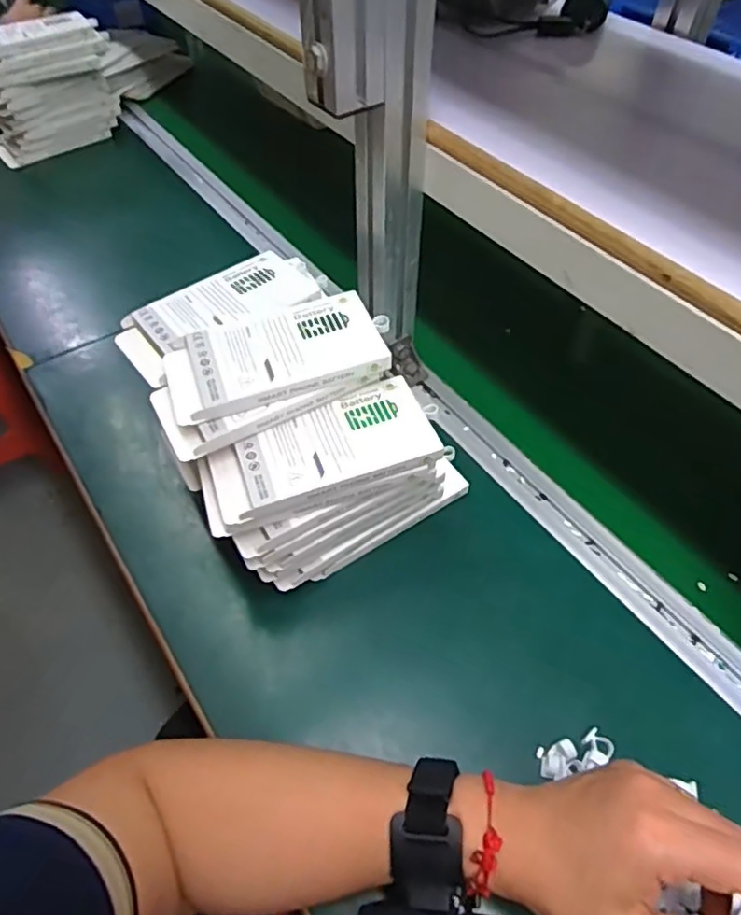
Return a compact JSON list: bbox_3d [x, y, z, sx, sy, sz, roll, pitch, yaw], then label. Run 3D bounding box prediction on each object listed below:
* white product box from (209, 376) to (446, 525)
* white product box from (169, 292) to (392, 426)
[{"bbox_3d":[-0.033,-0.007,0.418,0.150,0.016,0.073,-15,54,-12],"label":"white product box"},{"bbox_3d":[-0.071,-0.075,0.435,0.152,0.020,0.081,-15,54,-12],"label":"white product box"}]

